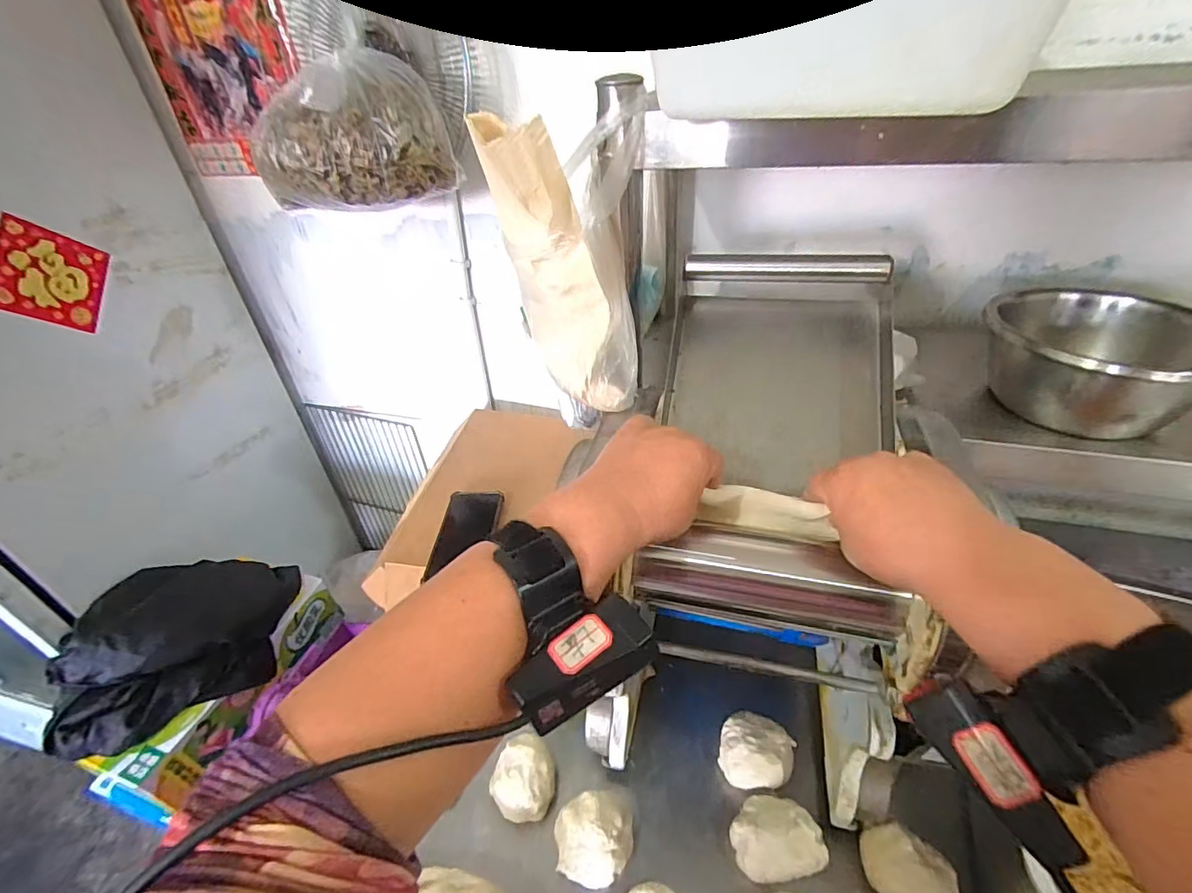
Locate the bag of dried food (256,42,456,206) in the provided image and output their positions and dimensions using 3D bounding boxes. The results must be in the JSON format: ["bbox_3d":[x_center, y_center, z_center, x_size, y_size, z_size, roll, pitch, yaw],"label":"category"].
[{"bbox_3d":[-0.304,-0.382,0.638,0.217,0.143,0.159,-20,39,-20],"label":"bag of dried food"}]

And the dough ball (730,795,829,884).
[{"bbox_3d":[0.169,0.366,0.484,0.079,0.031,0.060,-3,37,1],"label":"dough ball"}]

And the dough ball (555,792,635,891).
[{"bbox_3d":[-0.002,0.372,0.493,0.071,0.036,0.070,-2,37,2],"label":"dough ball"}]

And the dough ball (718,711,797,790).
[{"bbox_3d":[0.165,0.321,0.540,0.071,0.039,0.068,-2,37,2],"label":"dough ball"}]

